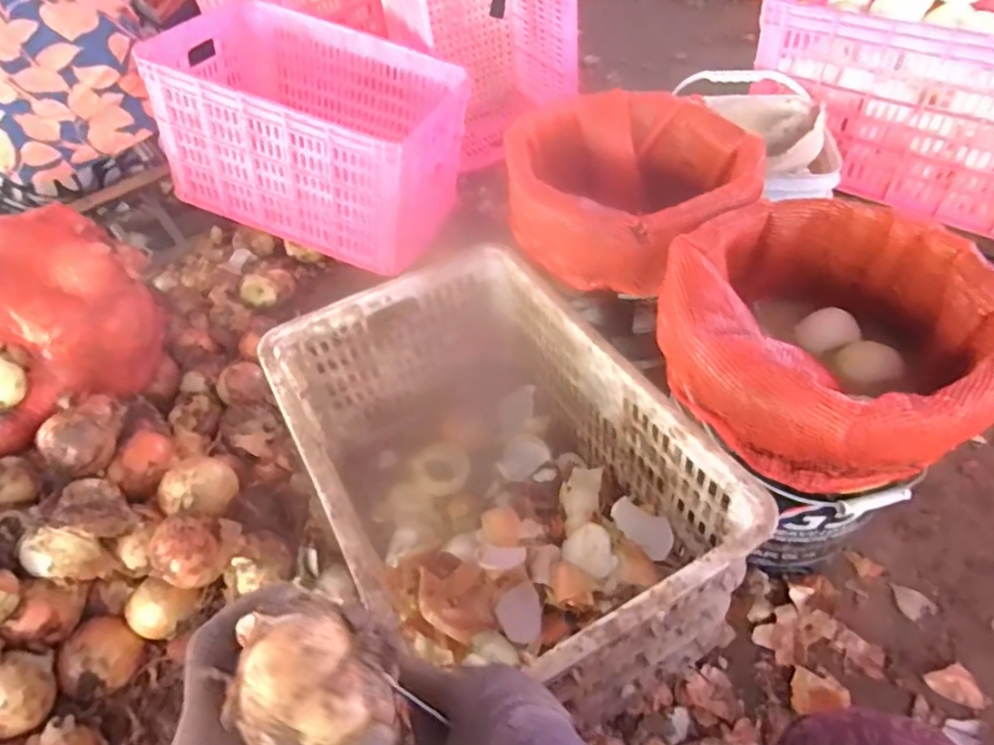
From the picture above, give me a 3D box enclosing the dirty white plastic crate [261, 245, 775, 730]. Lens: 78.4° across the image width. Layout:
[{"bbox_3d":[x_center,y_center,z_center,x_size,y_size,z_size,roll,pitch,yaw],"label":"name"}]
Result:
[{"bbox_3d":[-0.011,0.130,0.751,0.361,0.280,0.535,-27,51,-17],"label":"dirty white plastic crate"}]

